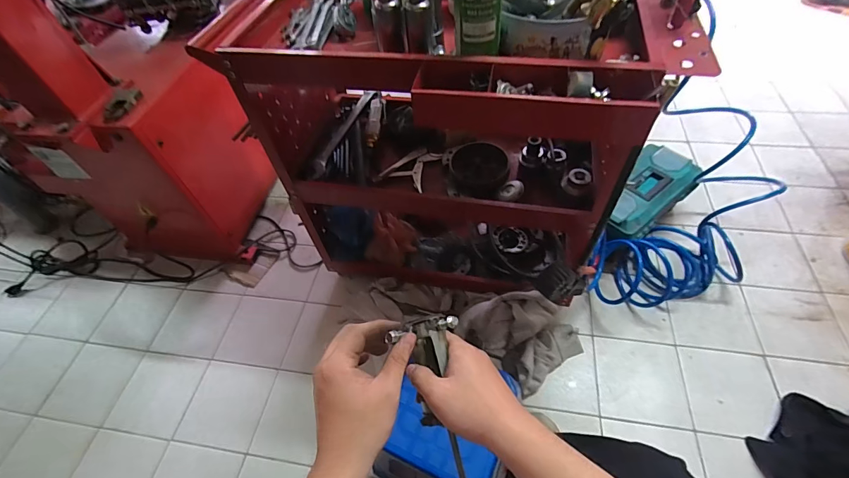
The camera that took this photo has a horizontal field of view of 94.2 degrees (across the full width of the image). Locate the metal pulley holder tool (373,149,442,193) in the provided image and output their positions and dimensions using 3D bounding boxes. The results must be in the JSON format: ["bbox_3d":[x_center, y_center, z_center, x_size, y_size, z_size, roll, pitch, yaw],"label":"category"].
[{"bbox_3d":[-0.033,-0.170,0.937,0.119,0.015,0.135,19,57,18],"label":"metal pulley holder tool"}]

